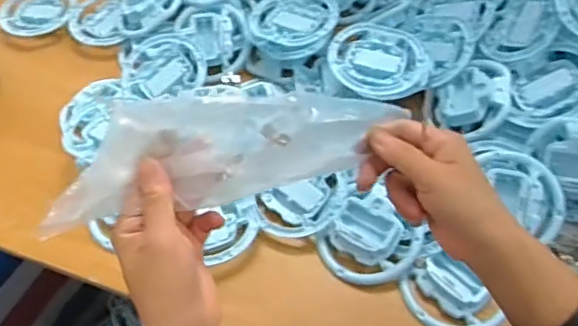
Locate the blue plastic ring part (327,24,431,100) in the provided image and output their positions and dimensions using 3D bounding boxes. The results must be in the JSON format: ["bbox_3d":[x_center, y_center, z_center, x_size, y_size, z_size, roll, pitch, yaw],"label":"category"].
[{"bbox_3d":[0.101,-0.118,0.646,0.110,0.015,0.105,-2,55,3],"label":"blue plastic ring part"}]

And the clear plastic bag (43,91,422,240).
[{"bbox_3d":[-0.039,-0.012,0.385,0.229,0.073,0.030,-11,10,-17],"label":"clear plastic bag"}]

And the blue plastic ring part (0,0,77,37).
[{"bbox_3d":[-0.361,-0.219,0.809,0.114,0.011,0.100,21,59,18],"label":"blue plastic ring part"}]

